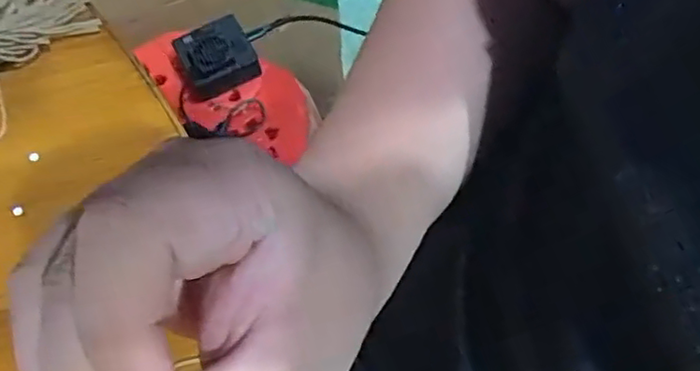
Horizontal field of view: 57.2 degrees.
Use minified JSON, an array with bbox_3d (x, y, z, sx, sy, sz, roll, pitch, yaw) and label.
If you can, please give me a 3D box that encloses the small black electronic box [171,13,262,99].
[{"bbox_3d":[-0.146,-0.140,0.709,0.074,0.049,0.067,-29,68,-10],"label":"small black electronic box"}]

